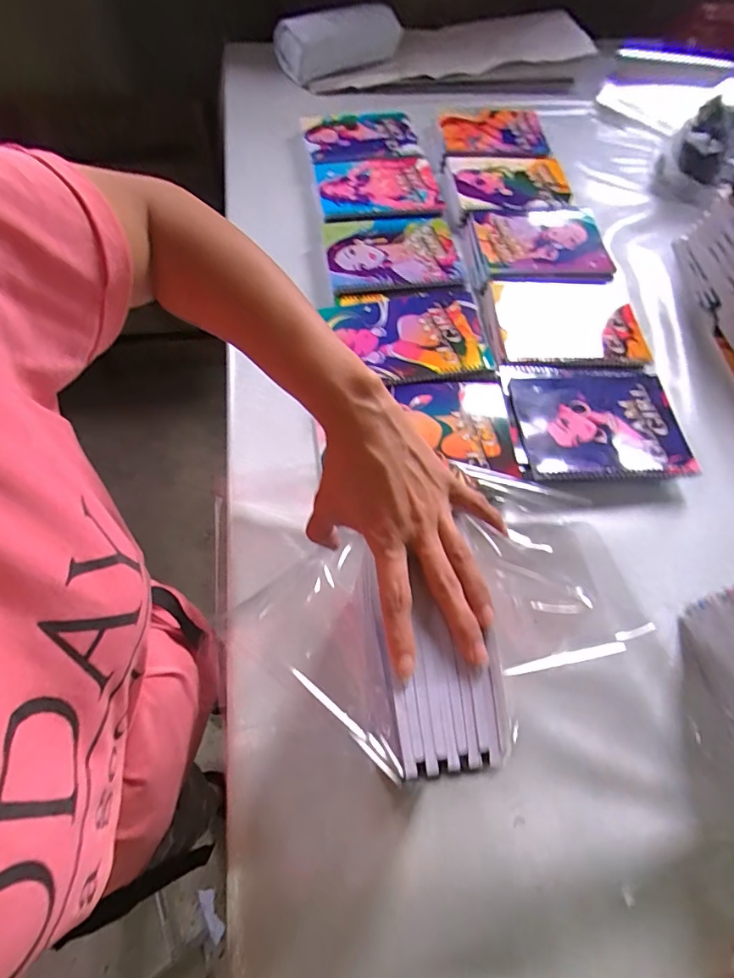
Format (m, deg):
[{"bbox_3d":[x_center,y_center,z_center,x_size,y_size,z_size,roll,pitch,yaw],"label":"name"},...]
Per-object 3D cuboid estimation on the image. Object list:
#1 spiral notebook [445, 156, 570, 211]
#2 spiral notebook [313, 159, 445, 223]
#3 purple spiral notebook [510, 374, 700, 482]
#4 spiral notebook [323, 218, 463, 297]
[{"bbox_3d":[0.244,-0.518,0.799,0.196,0.017,0.141,-6,62,-5],"label":"spiral notebook"},{"bbox_3d":[0.023,-0.490,0.771,0.197,0.014,0.157,-7,62,-6],"label":"spiral notebook"},{"bbox_3d":[0.280,-0.080,0.577,0.194,0.009,0.147,-4,62,-4],"label":"purple spiral notebook"},{"bbox_3d":[0.039,-0.349,0.707,0.191,0.016,0.149,-5,62,-5],"label":"spiral notebook"}]

